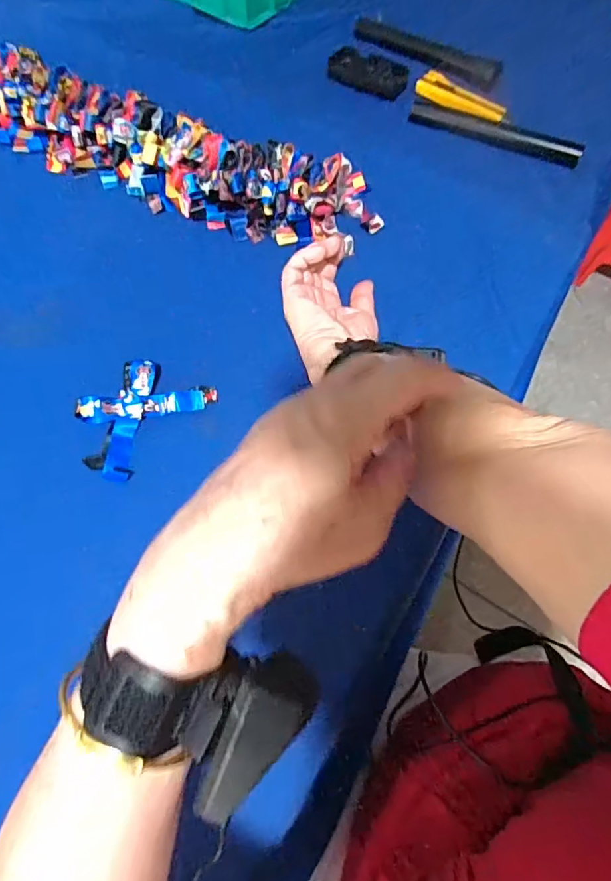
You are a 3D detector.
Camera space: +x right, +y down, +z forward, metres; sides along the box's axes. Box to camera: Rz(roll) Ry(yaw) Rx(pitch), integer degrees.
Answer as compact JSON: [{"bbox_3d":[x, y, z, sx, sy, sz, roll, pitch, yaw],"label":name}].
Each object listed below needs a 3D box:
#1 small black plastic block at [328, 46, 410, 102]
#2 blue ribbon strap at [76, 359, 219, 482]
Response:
[{"bbox_3d":[0.084,-0.513,0.702,0.118,0.026,0.045,28,68,12],"label":"small black plastic block"},{"bbox_3d":[-0.161,-0.032,0.477,0.132,0.034,0.082,-42,72,-18],"label":"blue ribbon strap"}]

